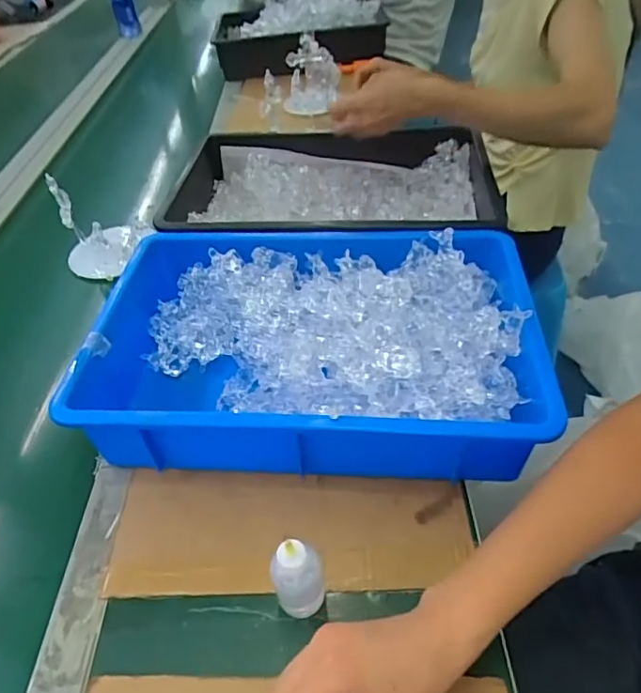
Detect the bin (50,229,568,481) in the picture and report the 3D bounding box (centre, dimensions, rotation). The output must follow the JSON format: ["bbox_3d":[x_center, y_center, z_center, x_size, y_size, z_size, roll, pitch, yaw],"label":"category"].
[{"bbox_3d":[-0.004,-0.004,0.538,0.416,0.100,0.275,0,45,6],"label":"bin"}]

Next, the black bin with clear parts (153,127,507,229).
[{"bbox_3d":[0.006,-0.198,0.740,0.445,0.096,0.269,-1,45,6],"label":"black bin with clear parts"}]

